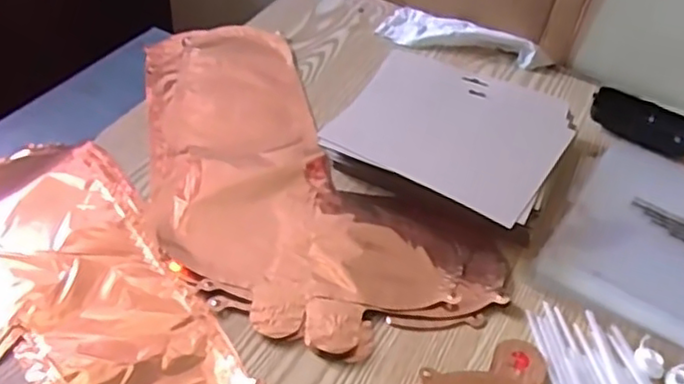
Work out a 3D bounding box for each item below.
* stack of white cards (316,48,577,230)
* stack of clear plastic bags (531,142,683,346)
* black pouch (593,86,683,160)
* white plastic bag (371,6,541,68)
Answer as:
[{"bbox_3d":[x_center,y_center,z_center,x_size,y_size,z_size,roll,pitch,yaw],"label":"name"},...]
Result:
[{"bbox_3d":[0.107,-0.053,0.639,0.195,0.038,0.187,24,47,17],"label":"stack of white cards"},{"bbox_3d":[0.303,0.046,0.584,0.201,0.010,0.217,27,48,20],"label":"stack of clear plastic bags"},{"bbox_3d":[0.322,-0.075,0.708,0.109,0.021,0.052,20,46,14],"label":"black pouch"},{"bbox_3d":[0.138,-0.190,0.793,0.180,0.026,0.070,15,45,9],"label":"white plastic bag"}]

